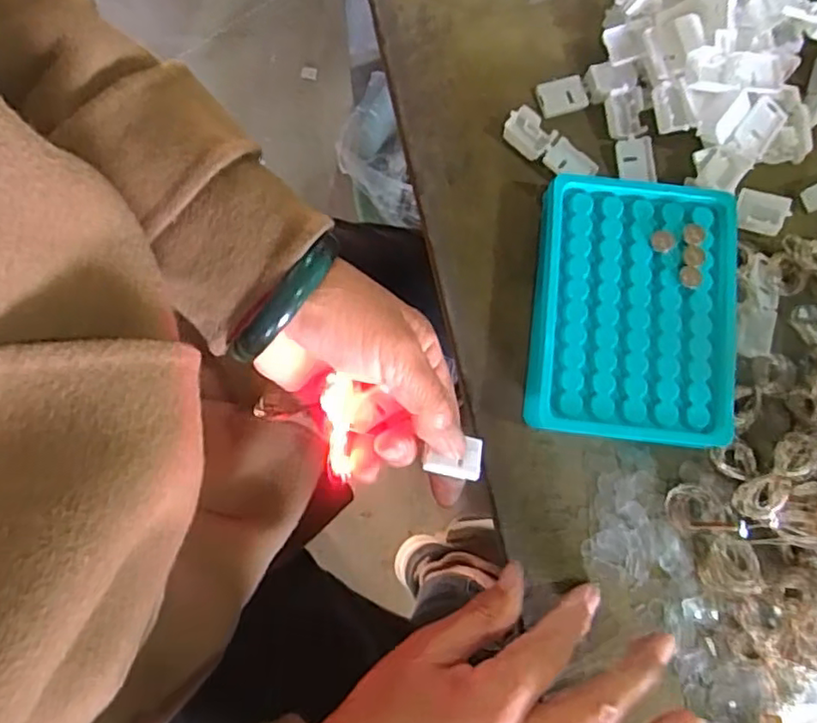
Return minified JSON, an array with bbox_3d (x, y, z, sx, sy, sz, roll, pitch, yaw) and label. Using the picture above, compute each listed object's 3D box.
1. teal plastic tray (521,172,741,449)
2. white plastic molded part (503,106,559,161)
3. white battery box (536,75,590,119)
[{"bbox_3d":[0.114,-0.025,0.329,0.097,0.028,0.127,7,80,0],"label":"teal plastic tray"},{"bbox_3d":[0.066,-0.125,0.351,0.027,0.011,0.019,35,81,5],"label":"white plastic molded part"},{"bbox_3d":[0.086,-0.148,0.360,0.027,0.006,0.019,-13,80,-3],"label":"white battery box"}]

